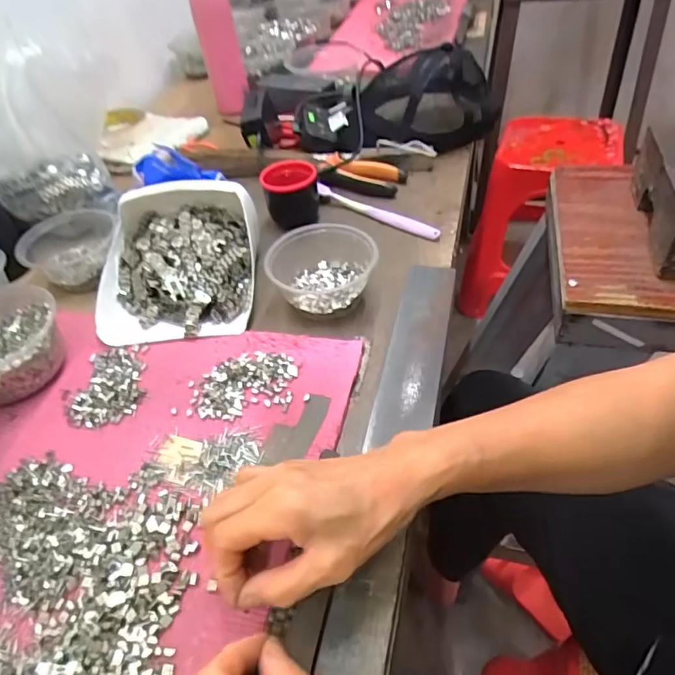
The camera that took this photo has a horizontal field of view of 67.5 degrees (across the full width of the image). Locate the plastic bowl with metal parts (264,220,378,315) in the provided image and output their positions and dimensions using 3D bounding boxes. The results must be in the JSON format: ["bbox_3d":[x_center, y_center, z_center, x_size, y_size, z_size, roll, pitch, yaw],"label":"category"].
[{"bbox_3d":[-0.014,-0.067,0.506,0.109,0.051,0.093,2,46,10],"label":"plastic bowl with metal parts"}]

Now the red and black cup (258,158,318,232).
[{"bbox_3d":[-0.055,-0.170,0.607,0.064,0.064,0.061,-11,46,-3],"label":"red and black cup"}]

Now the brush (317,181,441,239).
[{"bbox_3d":[0.046,-0.154,0.608,0.173,0.015,0.016,28,55,27],"label":"brush"}]

